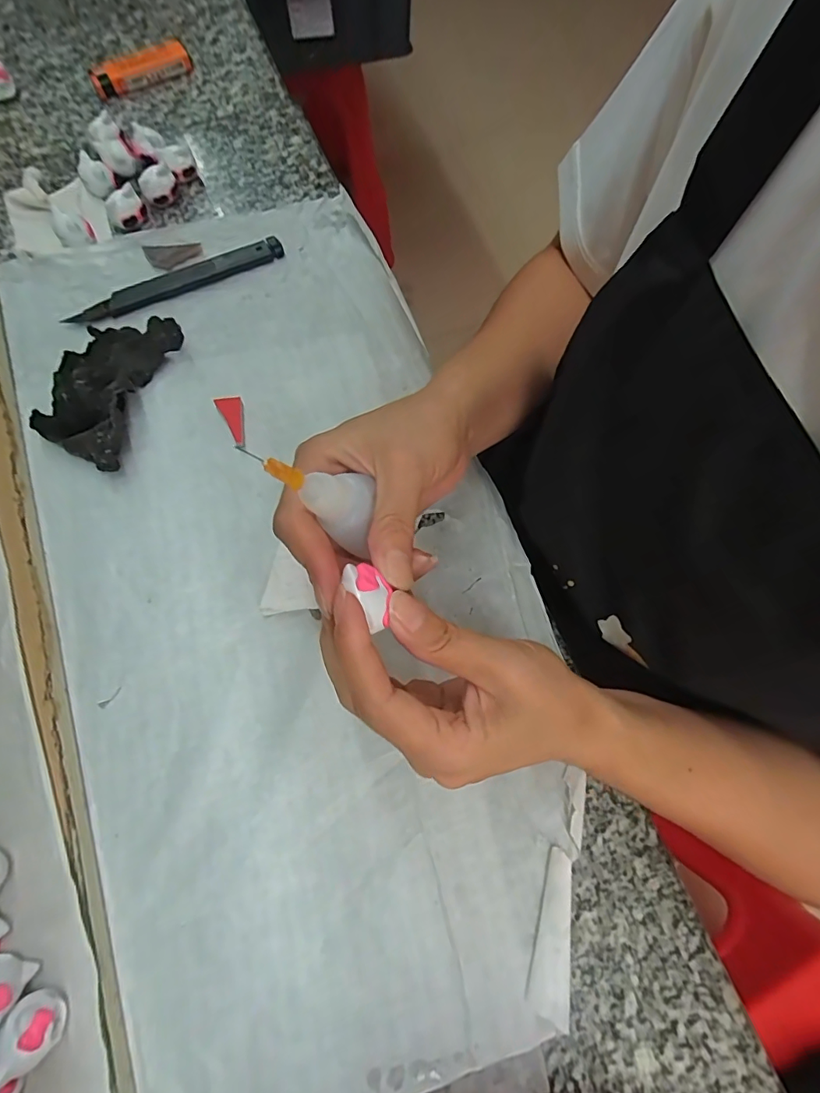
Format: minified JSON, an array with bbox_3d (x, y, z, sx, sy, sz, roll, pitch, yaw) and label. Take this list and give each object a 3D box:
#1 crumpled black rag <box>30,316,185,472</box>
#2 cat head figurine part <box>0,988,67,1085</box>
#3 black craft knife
[{"bbox_3d":[-0.186,-0.098,0.301,0.059,0.021,0.097,17,73,3],"label":"crumpled black rag"},{"bbox_3d":[-0.149,0.191,0.196,0.018,0.019,0.022,-14,73,-7],"label":"cat head figurine part"},{"bbox_3d":[-0.156,-0.179,0.334,0.146,0.008,0.017,-26,75,-10],"label":"black craft knife"}]

